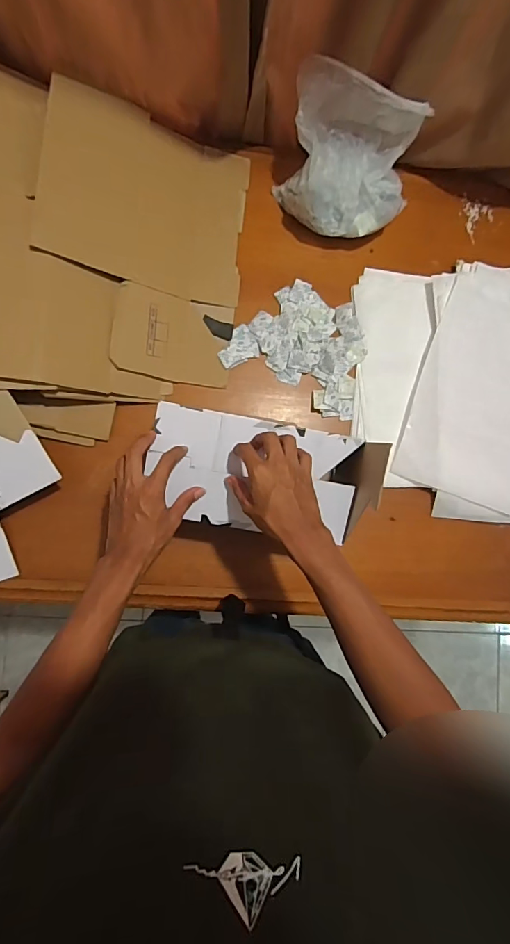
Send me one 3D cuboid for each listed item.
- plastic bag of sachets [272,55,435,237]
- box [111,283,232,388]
[{"bbox_3d":[0.148,-0.472,0.674,0.211,0.156,0.149,15,82,-5],"label":"plastic bag of sachets"},{"bbox_3d":[-0.127,-0.213,0.696,0.181,0.015,0.132,5,92,-21],"label":"box"}]

